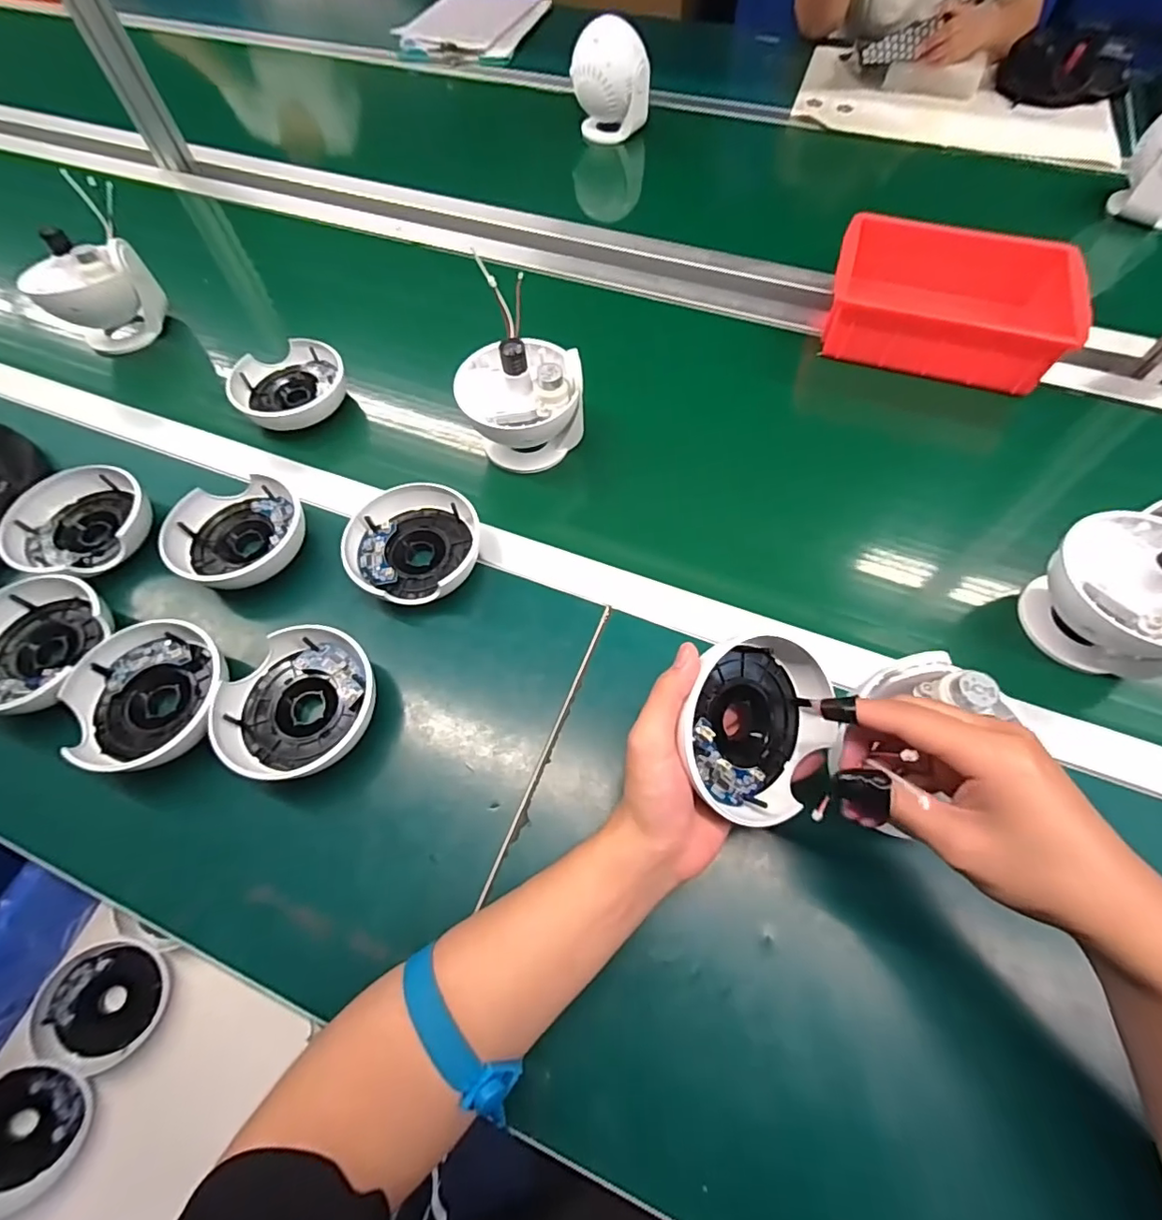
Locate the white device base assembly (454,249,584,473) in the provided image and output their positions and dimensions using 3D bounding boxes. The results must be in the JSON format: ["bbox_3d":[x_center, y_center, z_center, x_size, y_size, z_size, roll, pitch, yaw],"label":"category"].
[{"bbox_3d":[-0.066,-0.223,0.524,0.114,0.146,0.117,-33,66,-15],"label":"white device base assembly"}]

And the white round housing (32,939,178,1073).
[{"bbox_3d":[-0.516,0.426,0.592,0.119,0.034,0.109,12,55,-18],"label":"white round housing"}]

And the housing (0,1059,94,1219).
[{"bbox_3d":[-0.561,0.521,0.533,0.117,0.017,0.117,9,69,-25],"label":"housing"}]

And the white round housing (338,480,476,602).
[{"bbox_3d":[-0.153,-0.061,0.501,0.115,0.038,0.123,-1,62,1],"label":"white round housing"}]

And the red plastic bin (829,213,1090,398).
[{"bbox_3d":[0.409,-0.343,0.602,0.248,0.068,0.165,17,63,10],"label":"red plastic bin"}]

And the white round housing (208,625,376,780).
[{"bbox_3d":[-0.222,0.074,0.429,0.108,0.038,0.115,-1,62,1],"label":"white round housing"}]

